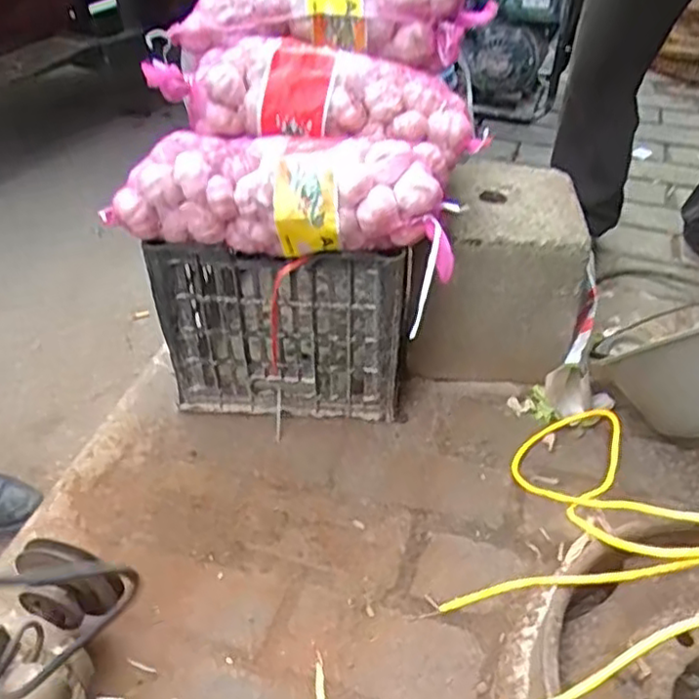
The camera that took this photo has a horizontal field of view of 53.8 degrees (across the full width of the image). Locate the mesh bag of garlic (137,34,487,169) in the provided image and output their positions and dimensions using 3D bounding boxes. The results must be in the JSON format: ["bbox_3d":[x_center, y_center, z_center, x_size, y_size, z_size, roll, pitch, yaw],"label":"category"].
[{"bbox_3d":[-0.047,-0.326,0.863,0.417,0.098,0.129,6,39,4],"label":"mesh bag of garlic"}]

